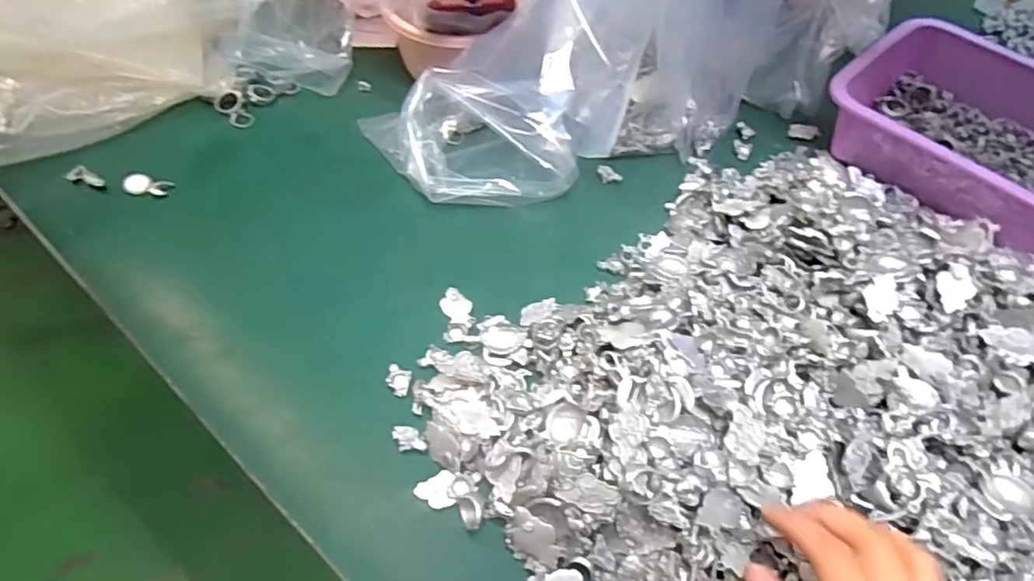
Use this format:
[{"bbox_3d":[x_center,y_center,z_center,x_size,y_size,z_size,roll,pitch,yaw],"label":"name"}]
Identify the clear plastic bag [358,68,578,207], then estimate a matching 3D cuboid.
[{"bbox_3d":[-0.047,-0.144,0.586,0.204,0.069,0.127,1,54,-3],"label":"clear plastic bag"}]

